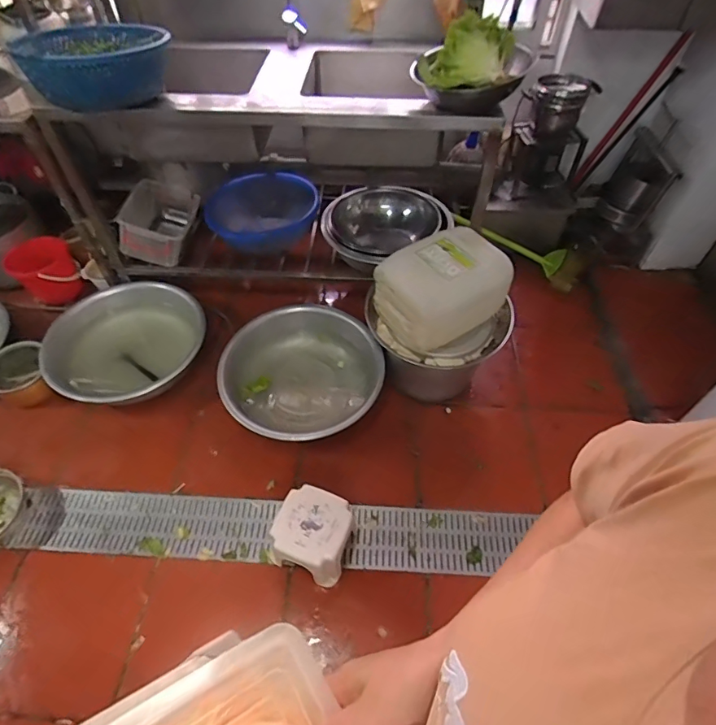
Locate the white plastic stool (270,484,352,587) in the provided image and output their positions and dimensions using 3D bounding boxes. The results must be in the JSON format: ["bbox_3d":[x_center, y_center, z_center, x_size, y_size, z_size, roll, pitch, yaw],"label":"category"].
[{"bbox_3d":[-0.132,0.518,1.404,0.220,0.167,0.217,18,55,14],"label":"white plastic stool"}]

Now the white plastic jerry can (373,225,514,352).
[{"bbox_3d":[0.279,-0.247,1.521,0.402,0.233,0.264,-27,57,-18],"label":"white plastic jerry can"}]

